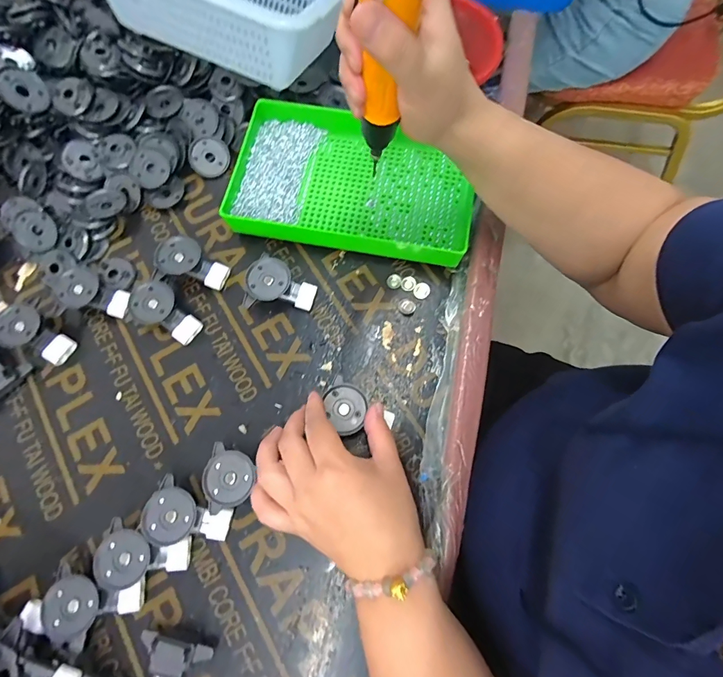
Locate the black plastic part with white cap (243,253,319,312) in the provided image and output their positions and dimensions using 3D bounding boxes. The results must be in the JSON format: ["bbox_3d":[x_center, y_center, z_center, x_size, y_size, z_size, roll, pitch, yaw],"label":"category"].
[{"bbox_3d":[-0.083,-0.046,0.385,0.065,0.027,0.051,29,76,9],"label":"black plastic part with white cap"}]

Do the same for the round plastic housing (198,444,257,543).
[{"bbox_3d":[-0.116,0.133,0.334,0.041,0.025,0.073,12,74,4],"label":"round plastic housing"}]

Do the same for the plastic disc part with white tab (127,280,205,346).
[{"bbox_3d":[-0.196,-0.023,0.385,0.067,0.027,0.044,41,78,12],"label":"plastic disc part with white tab"}]

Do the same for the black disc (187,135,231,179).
[{"bbox_3d":[-0.173,-0.207,0.440,0.046,0.004,0.044,0,94,-1],"label":"black disc"}]

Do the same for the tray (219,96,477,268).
[{"bbox_3d":[-0.009,-0.167,0.417,0.248,0.042,0.155,9,74,4],"label":"tray"}]

